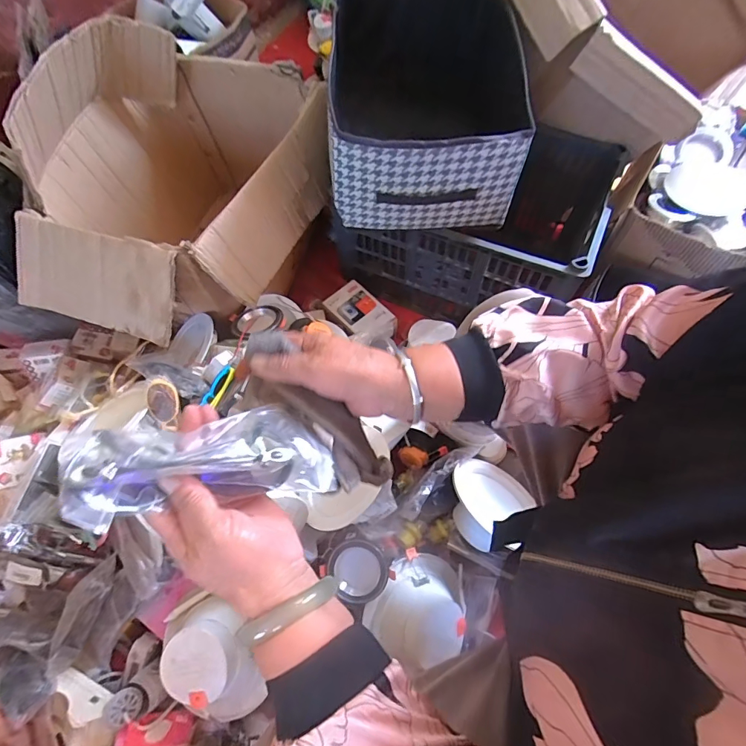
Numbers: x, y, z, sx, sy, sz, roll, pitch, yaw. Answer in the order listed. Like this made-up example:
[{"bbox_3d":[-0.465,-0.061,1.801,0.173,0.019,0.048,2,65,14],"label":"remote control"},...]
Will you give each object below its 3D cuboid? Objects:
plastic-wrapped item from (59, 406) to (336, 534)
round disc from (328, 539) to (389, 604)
[{"bbox_3d":[-0.115,0.059,0.301,0.170,0.027,0.070,0,61,-28],"label":"plastic-wrapped item"},{"bbox_3d":[-0.019,0.299,0.645,0.079,0.009,0.088,-25,81,-9],"label":"round disc"}]

